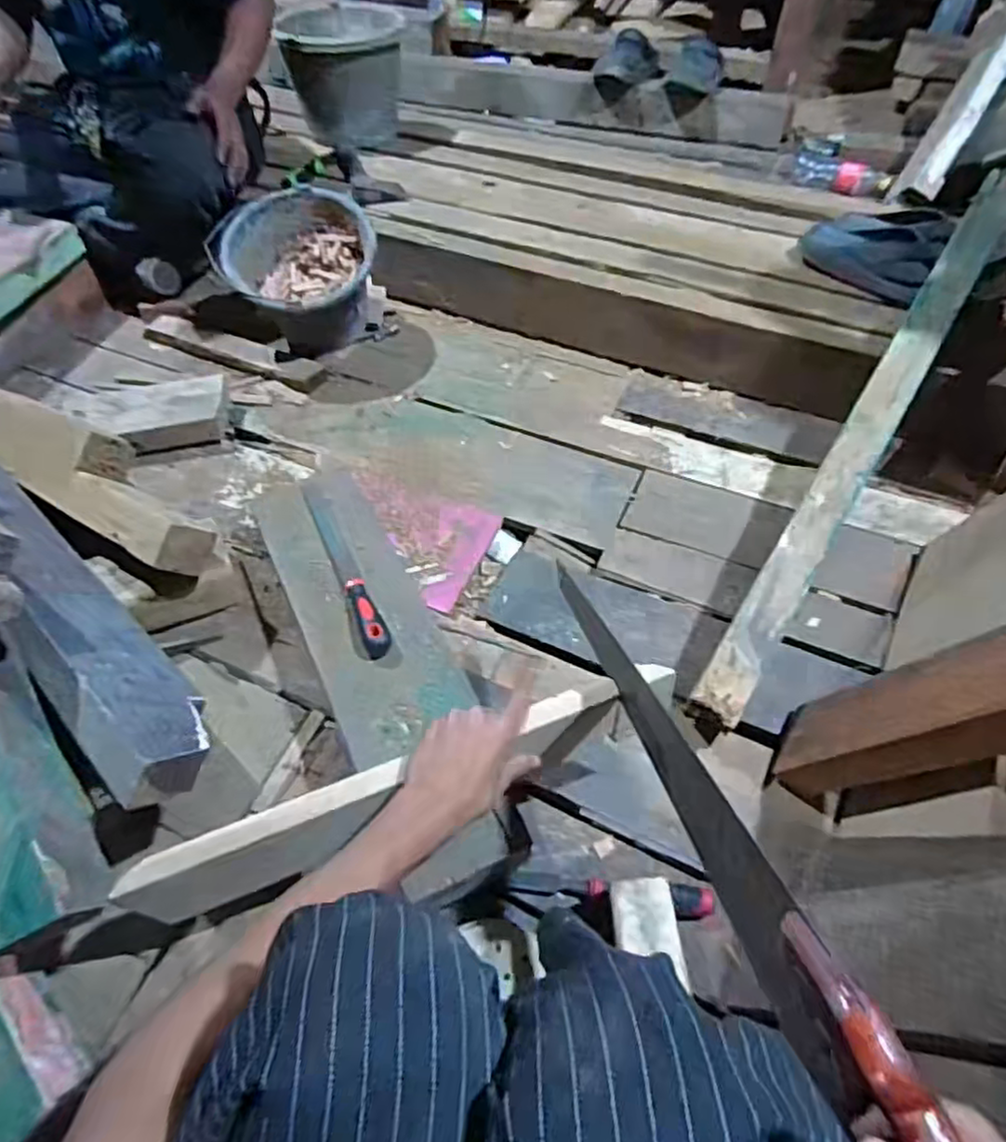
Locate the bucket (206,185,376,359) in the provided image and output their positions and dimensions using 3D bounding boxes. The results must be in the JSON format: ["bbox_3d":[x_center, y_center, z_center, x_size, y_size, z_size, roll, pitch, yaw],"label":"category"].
[{"bbox_3d":[-0.356,-0.502,1.159,0.224,0.207,0.227,0,55,0],"label":"bucket"}]

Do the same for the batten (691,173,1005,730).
[{"bbox_3d":[0.479,-0.201,0.857,0.054,0.024,0.904,29,73,19],"label":"batten"}]

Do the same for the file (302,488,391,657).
[{"bbox_3d":[-0.193,-0.010,0.820,0.030,0.021,0.278,-21,58,-14],"label":"file"}]

